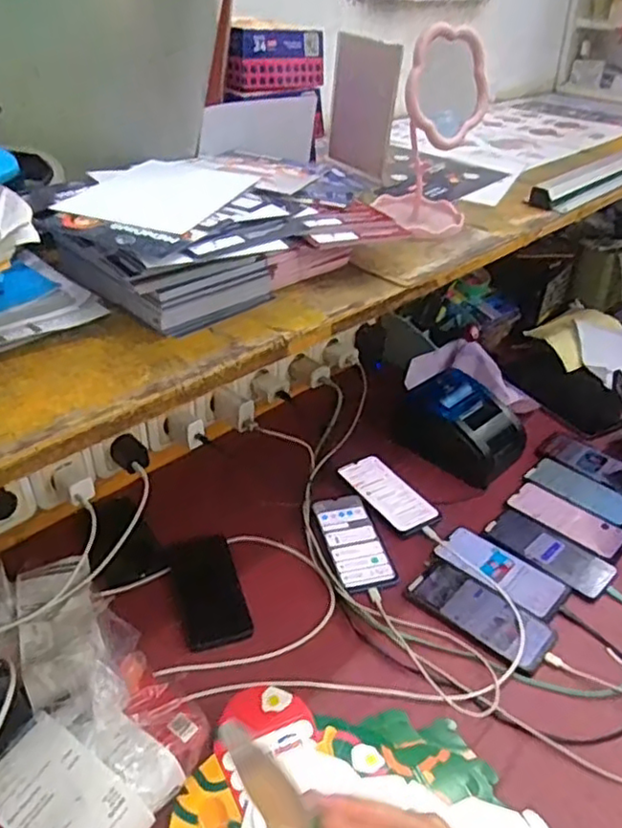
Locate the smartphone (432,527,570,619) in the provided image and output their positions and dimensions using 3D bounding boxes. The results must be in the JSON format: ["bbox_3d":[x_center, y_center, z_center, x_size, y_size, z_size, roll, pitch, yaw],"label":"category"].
[{"bbox_3d":[0.247,0.203,0.839,0.162,0.008,0.072,28,42,33],"label":"smartphone"}]

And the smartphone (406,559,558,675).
[{"bbox_3d":[0.204,0.237,0.777,0.165,0.007,0.081,28,42,32],"label":"smartphone"}]

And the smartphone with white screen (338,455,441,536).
[{"bbox_3d":[0.115,0.112,0.946,0.083,0.011,0.170,-17,39,-26],"label":"smartphone with white screen"}]

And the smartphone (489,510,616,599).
[{"bbox_3d":[0.319,0.182,0.868,0.077,0.009,0.163,-27,44,-36],"label":"smartphone"}]

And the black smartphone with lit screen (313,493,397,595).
[{"bbox_3d":[0.056,0.170,0.877,0.071,0.009,0.170,-7,35,-13],"label":"black smartphone with lit screen"}]

